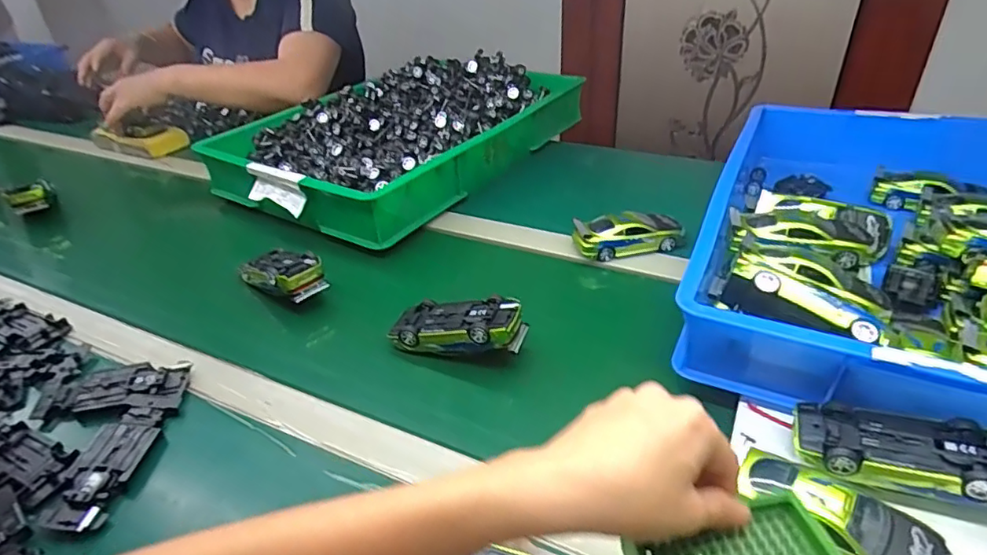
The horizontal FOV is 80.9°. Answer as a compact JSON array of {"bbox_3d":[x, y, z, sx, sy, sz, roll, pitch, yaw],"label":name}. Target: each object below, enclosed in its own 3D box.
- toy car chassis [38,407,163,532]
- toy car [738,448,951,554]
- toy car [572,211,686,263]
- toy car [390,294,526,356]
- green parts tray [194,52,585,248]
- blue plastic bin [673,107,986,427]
[{"bbox_3d":[-0.301,0.145,0.452,0.046,0.015,0.104,-1,34,4],"label":"toy car chassis"},{"bbox_3d":[0.213,0.151,0.355,0.118,0.041,0.051,20,41,31],"label":"toy car"},{"bbox_3d":[0.157,-0.052,0.684,0.122,0.040,0.049,-8,34,-6],"label":"toy car"},{"bbox_3d":[-0.034,0.048,0.554,0.124,0.030,0.058,-3,32,23],"label":"toy car"},{"bbox_3d":[-0.136,-0.239,0.916,0.346,0.102,0.545,20,41,31],"label":"green parts tray"},{"bbox_3d":[0.431,-0.050,0.604,0.362,0.087,0.557,13,38,23],"label":"blue plastic bin"}]

